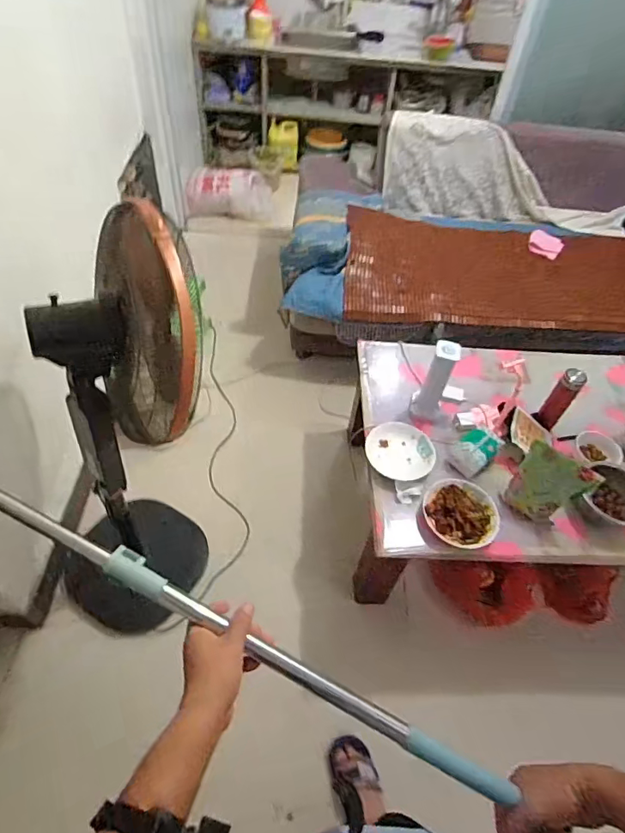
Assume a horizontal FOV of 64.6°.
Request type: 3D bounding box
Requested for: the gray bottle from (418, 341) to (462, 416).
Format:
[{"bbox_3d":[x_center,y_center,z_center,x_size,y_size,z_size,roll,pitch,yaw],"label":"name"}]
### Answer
[{"bbox_3d":[0.374,-0.110,1.484,0.070,0.255,0.076,21,56,10],"label":"gray bottle"}]

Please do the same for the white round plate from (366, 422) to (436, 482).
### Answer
[{"bbox_3d":[0.262,0.101,1.477,0.182,0.038,0.198,2,54,-3],"label":"white round plate"}]

